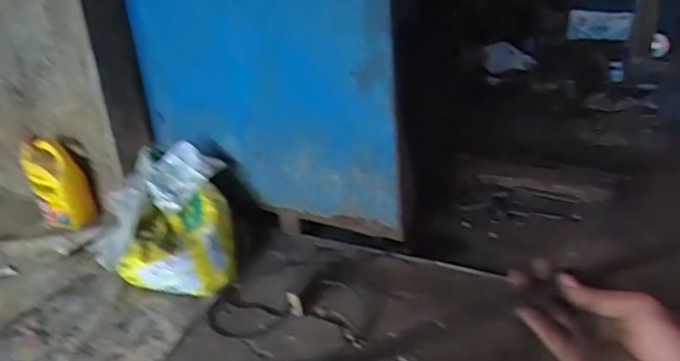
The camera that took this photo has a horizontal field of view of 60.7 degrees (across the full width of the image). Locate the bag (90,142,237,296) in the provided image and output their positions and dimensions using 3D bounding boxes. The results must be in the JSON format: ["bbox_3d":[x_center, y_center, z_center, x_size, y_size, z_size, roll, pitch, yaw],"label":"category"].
[{"bbox_3d":[-0.507,0.108,1.655,0.371,0.276,0.462,-15,25,-19],"label":"bag"}]

